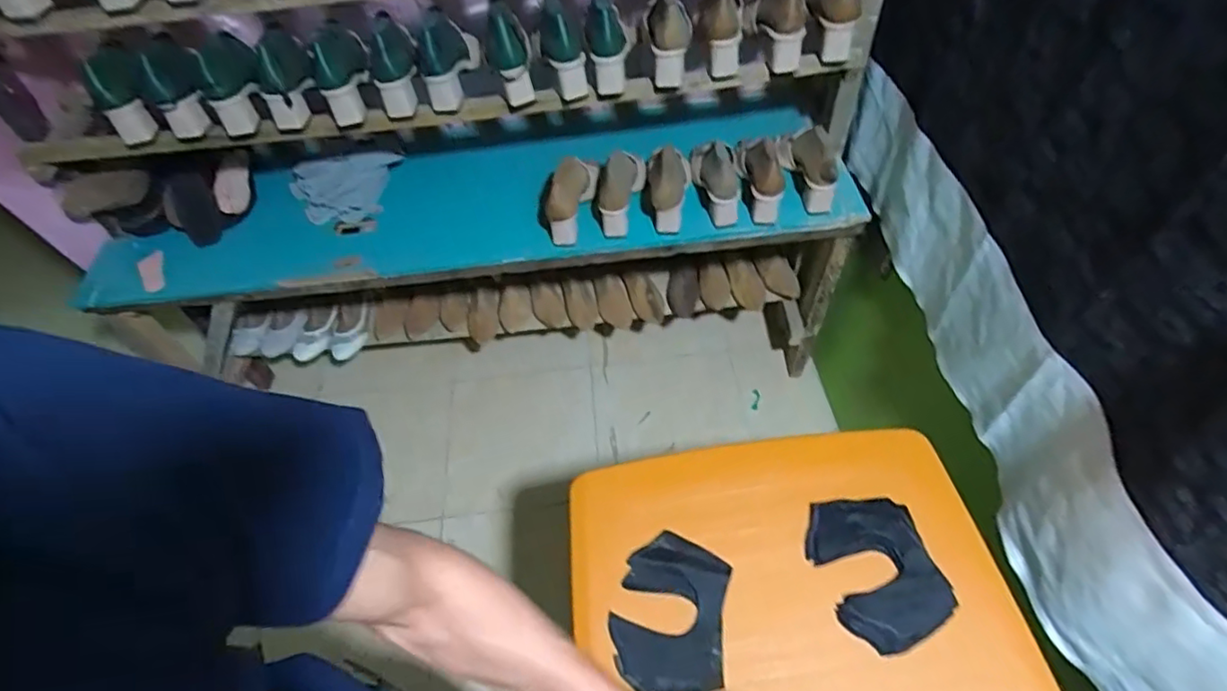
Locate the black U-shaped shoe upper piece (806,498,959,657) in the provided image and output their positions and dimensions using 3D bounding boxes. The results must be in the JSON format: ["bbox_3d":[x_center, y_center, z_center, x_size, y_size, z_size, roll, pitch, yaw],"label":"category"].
[{"bbox_3d":[0.305,0.253,0.686,0.131,0.012,0.166,-14,55,-5],"label":"black U-shaped shoe upper piece"}]

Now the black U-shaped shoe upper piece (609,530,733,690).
[{"bbox_3d":[0.064,0.298,0.664,0.119,0.013,0.163,7,56,9],"label":"black U-shaped shoe upper piece"}]

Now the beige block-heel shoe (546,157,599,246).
[{"bbox_3d":[-0.077,-0.309,1.156,0.059,0.174,0.205,6,56,9],"label":"beige block-heel shoe"}]

